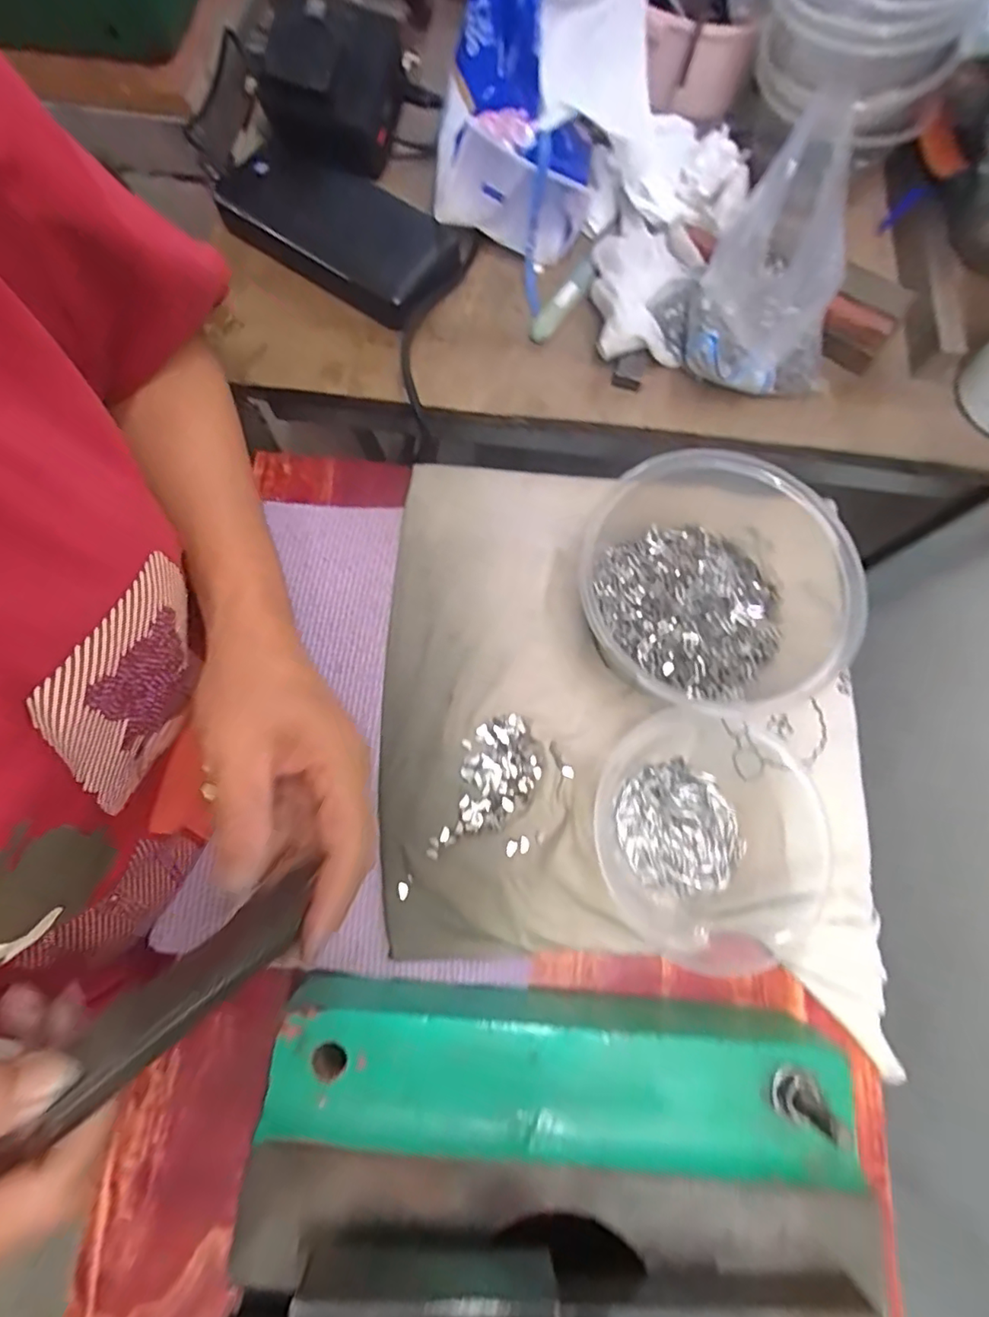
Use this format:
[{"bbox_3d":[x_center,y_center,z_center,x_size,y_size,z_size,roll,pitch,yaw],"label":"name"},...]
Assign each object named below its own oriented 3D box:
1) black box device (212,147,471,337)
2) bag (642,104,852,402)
[{"bbox_3d":[-0.100,-0.280,0.363,0.160,0.026,0.072,31,77,6],"label":"black box device"},{"bbox_3d":[0.152,-0.211,0.305,0.072,0.106,0.100,-33,79,-9],"label":"bag"}]

